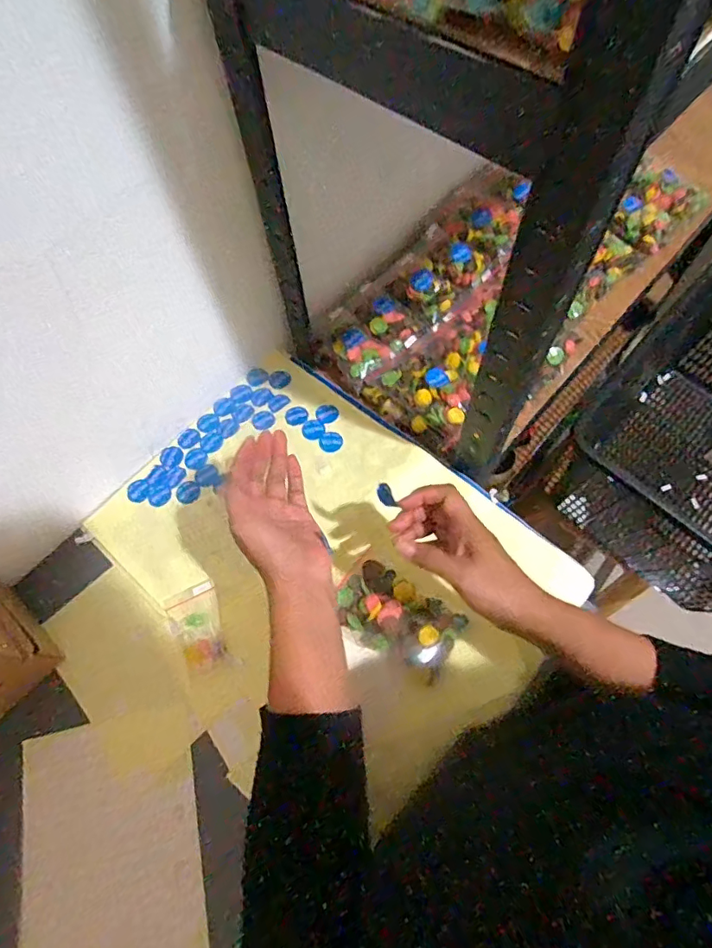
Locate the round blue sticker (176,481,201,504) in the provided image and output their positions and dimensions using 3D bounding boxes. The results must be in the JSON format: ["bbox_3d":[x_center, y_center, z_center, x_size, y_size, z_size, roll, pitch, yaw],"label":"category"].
[{"bbox_3d":[-0.195,0.021,0.601,0.028,0.004,0.029,-28,68,-10],"label":"round blue sticker"}]

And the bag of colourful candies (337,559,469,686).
[{"bbox_3d":[0.040,0.143,0.515,0.120,0.025,0.074,31,71,14],"label":"bag of colourful candies"}]

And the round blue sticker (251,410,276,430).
[{"bbox_3d":[-0.113,-0.067,0.632,0.027,0.004,0.026,-1,66,1],"label":"round blue sticker"}]

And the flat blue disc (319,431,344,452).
[{"bbox_3d":[-0.030,-0.039,0.616,0.027,0.004,0.027,-2,69,5],"label":"flat blue disc"}]

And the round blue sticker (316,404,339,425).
[{"bbox_3d":[-0.035,-0.074,0.627,0.027,0.004,0.025,-1,66,1],"label":"round blue sticker"}]

